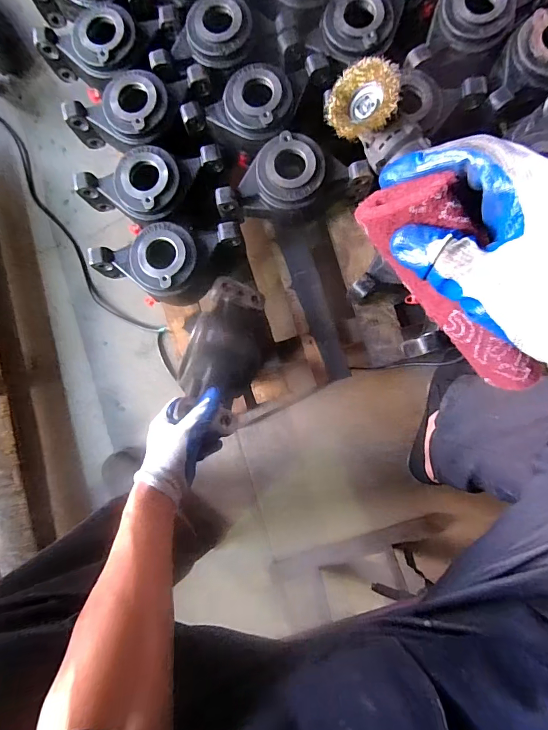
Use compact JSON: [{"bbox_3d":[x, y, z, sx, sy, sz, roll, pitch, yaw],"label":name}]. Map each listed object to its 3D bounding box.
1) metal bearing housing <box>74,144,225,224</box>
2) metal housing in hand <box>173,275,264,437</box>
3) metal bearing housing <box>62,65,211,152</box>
[{"bbox_3d":[-0.192,-0.272,0.613,0.220,0.080,0.113,3,87,3],"label":"metal bearing housing"},{"bbox_3d":[-0.067,-0.019,0.567,0.094,0.082,0.223,11,64,4],"label":"metal housing in hand"},{"bbox_3d":[-0.211,-0.393,0.622,0.224,0.078,0.127,-1,87,3],"label":"metal bearing housing"}]

